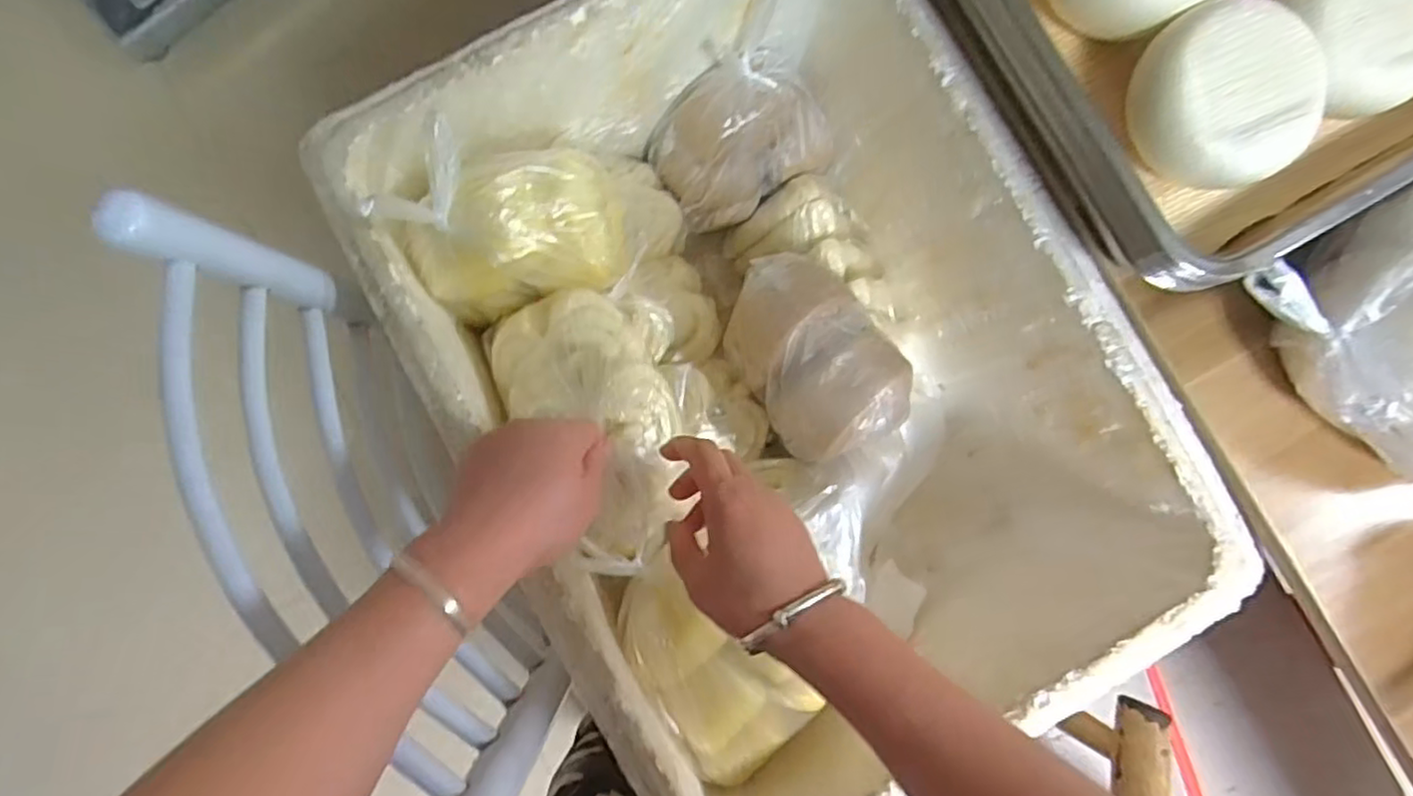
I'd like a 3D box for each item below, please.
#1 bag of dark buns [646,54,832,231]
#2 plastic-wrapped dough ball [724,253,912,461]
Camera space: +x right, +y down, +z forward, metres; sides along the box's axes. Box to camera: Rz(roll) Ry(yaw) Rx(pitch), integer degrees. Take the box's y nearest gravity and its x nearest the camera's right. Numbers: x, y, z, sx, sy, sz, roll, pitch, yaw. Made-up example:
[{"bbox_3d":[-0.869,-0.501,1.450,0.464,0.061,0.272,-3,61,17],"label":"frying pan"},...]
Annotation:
[{"bbox_3d":[0.035,-0.241,0.634,0.162,0.106,0.102,-28,87,-5],"label":"bag of dark buns"},{"bbox_3d":[0.095,-0.042,0.580,0.127,0.056,0.181,-33,87,-5],"label":"plastic-wrapped dough ball"}]

